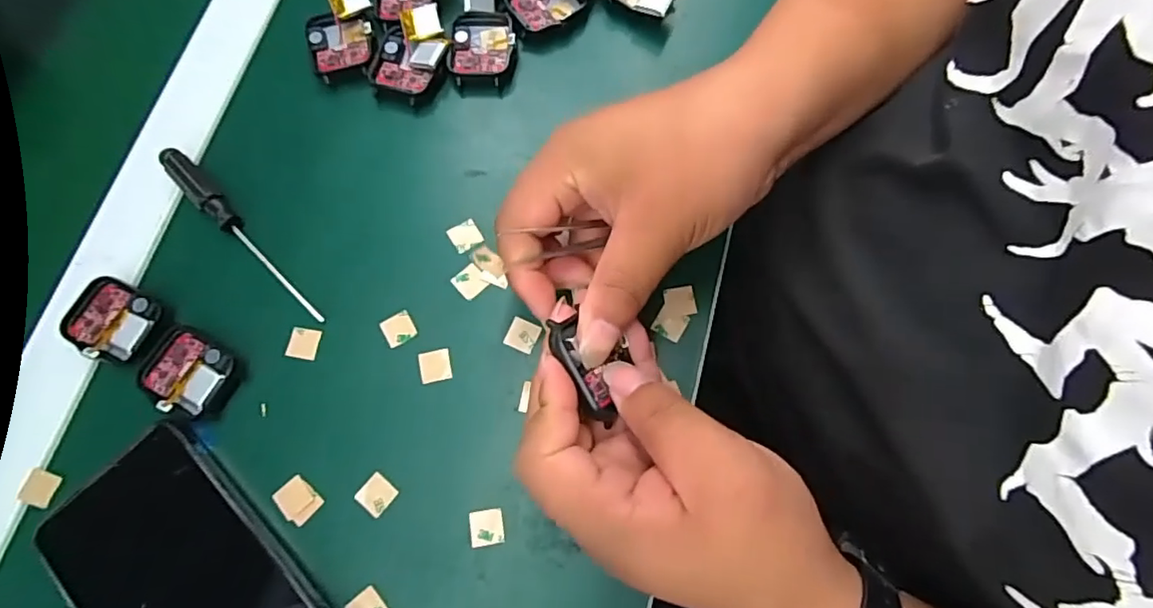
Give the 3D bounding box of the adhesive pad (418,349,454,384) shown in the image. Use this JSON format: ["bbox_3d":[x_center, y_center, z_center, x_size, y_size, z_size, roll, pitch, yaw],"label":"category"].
[{"bbox_3d":[-0.071,0.031,0.288,0.015,0.004,0.016,-12,74,-2],"label":"adhesive pad"}]

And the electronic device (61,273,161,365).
[{"bbox_3d":[-0.239,0.007,0.292,0.048,0.005,0.038,21,75,8],"label":"electronic device"}]

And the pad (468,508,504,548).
[{"bbox_3d":[-0.042,0.104,0.267,0.015,0.004,0.015,-10,74,-1],"label":"pad"}]

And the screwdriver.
[{"bbox_3d":[-0.179,-0.039,0.305,0.131,0.011,0.014,42,79,12],"label":"screwdriver"}]

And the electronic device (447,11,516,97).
[{"bbox_3d":[-0.055,-0.146,0.336,0.038,0.015,0.047,-3,74,1],"label":"electronic device"}]

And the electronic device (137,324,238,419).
[{"bbox_3d":[-0.192,0.034,0.285,0.045,0.006,0.037,26,76,9],"label":"electronic device"}]

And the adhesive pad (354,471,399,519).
[{"bbox_3d":[-0.095,0.090,0.271,0.016,0.004,0.016,36,78,11],"label":"adhesive pad"}]

